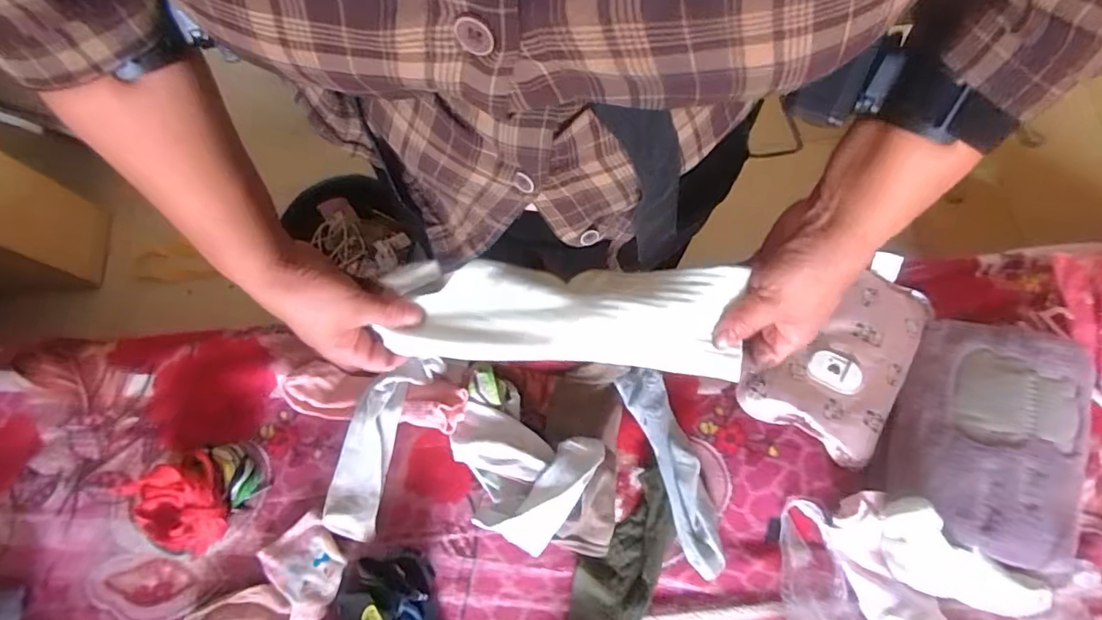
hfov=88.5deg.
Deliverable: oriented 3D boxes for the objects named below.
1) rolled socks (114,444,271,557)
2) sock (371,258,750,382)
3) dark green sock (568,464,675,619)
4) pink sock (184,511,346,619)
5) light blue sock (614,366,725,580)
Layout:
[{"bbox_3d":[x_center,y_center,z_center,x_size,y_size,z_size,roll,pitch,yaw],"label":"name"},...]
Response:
[{"bbox_3d":[-0.390,0.204,0.605,0.134,0.063,0.112,-36,78,-8],"label":"rolled socks"},{"bbox_3d":[0.005,0.002,0.399,0.240,0.041,0.072,3,81,12],"label":"sock"},{"bbox_3d":[0.065,0.288,0.589,0.078,0.041,0.246,26,77,7],"label":"dark green sock"},{"bbox_3d":[-0.290,0.299,0.590,0.163,0.030,0.090,-39,78,-9],"label":"pink sock"},{"bbox_3d":[0.133,0.167,0.618,0.049,0.040,0.239,-19,76,-4],"label":"light blue sock"}]

